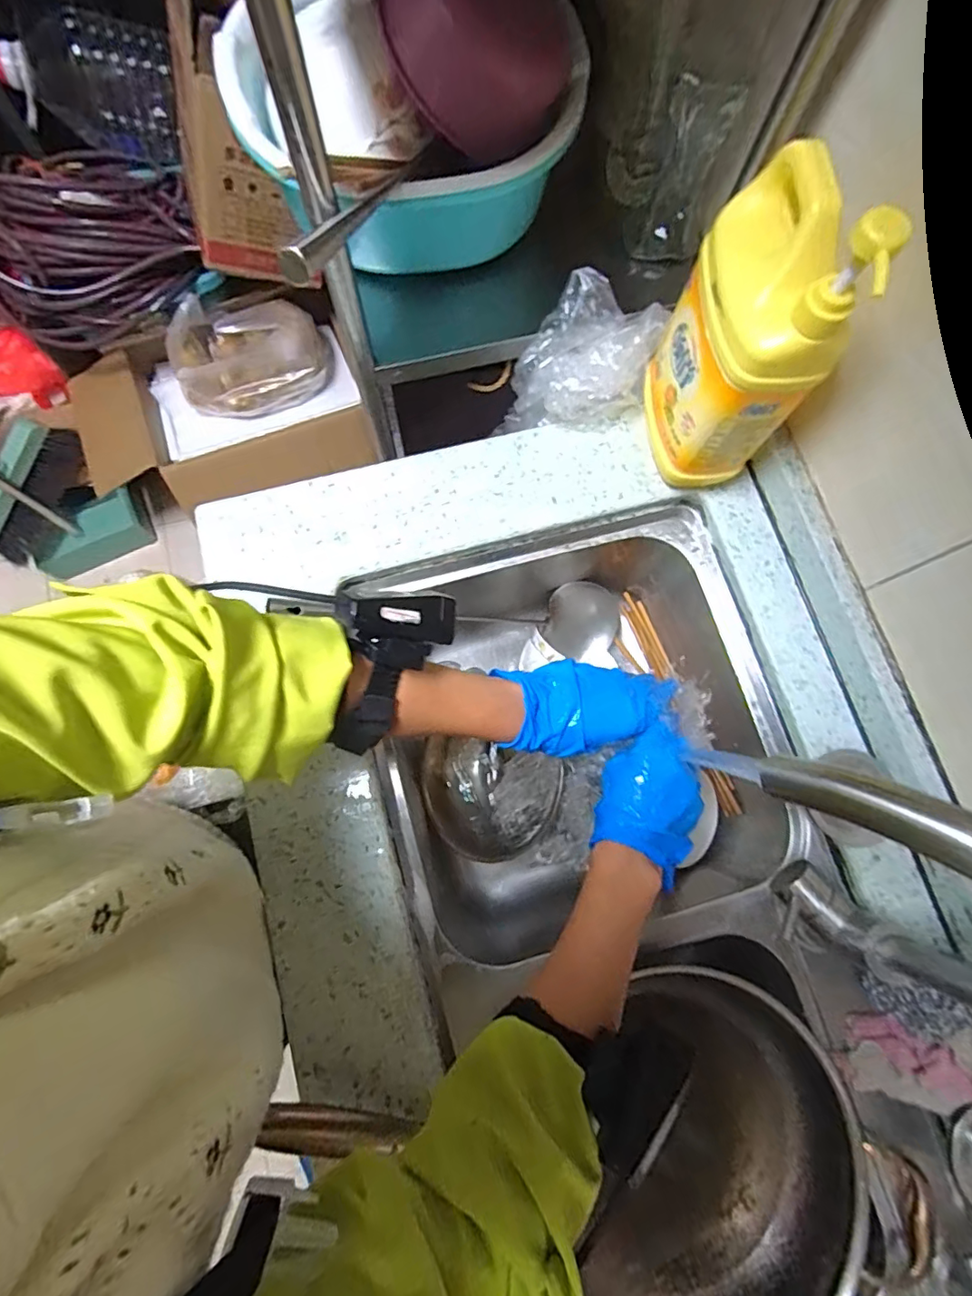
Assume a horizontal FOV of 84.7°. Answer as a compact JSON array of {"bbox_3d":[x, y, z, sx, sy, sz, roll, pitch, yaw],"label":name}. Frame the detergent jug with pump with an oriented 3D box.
[{"bbox_3d":[0.210,-0.252,0.436,0.096,0.248,0.137,4,77,0],"label":"detergent jug with pump"}]

